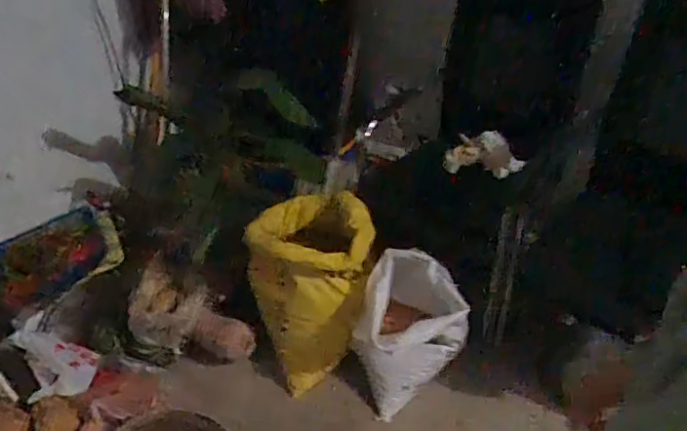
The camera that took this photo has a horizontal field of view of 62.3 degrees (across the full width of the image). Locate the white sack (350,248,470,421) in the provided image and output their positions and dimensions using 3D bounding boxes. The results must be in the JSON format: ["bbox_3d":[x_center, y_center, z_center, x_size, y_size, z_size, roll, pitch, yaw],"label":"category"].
[{"bbox_3d":[0.157,0.309,1.541,0.253,0.343,0.253,-19,40,-16],"label":"white sack"}]

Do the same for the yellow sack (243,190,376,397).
[{"bbox_3d":[-0.076,0.190,1.611,0.328,0.400,0.360,-19,40,-15],"label":"yellow sack"}]

